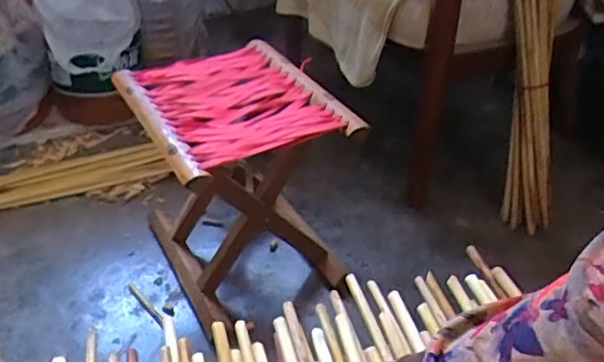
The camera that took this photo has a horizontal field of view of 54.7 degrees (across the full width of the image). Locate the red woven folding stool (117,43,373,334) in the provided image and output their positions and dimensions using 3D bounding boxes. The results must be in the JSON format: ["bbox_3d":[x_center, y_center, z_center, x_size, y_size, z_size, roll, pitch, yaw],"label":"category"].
[{"bbox_3d":[-0.098,0.008,0.931,0.268,0.349,0.292,-15,42,-22],"label":"red woven folding stool"}]

